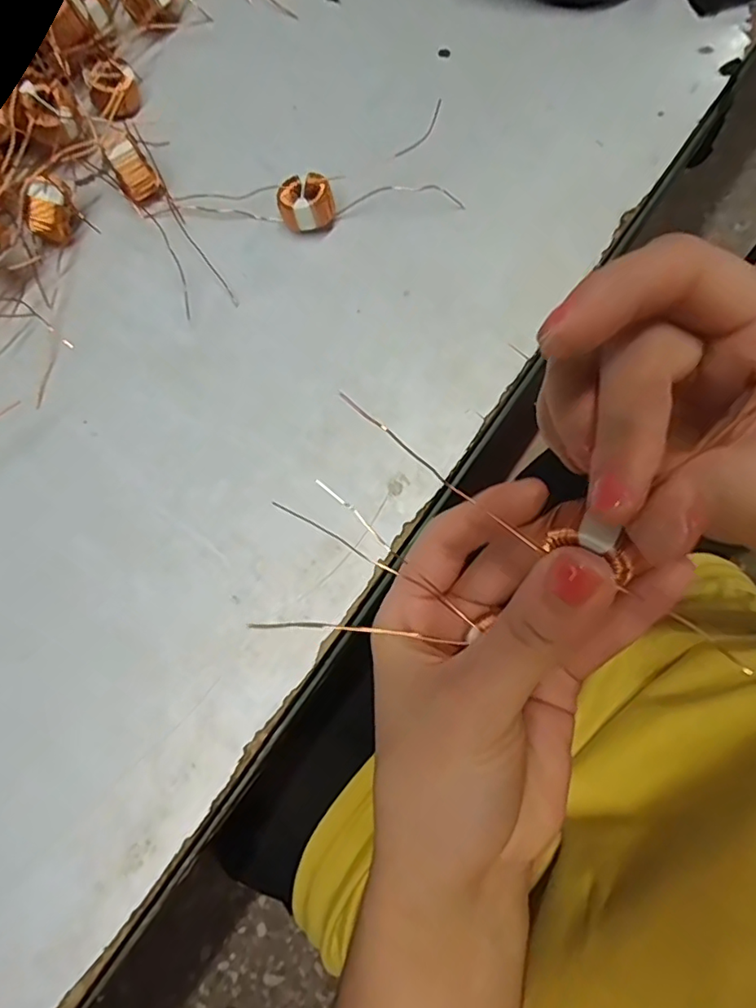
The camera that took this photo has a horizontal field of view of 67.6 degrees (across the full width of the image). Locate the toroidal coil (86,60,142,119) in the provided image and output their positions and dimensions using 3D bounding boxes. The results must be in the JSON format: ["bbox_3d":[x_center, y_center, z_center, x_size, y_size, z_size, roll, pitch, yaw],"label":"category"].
[{"bbox_3d":[-0.127,-0.199,0.273,0.023,0.016,0.021,0,76,-1],"label":"toroidal coil"}]

